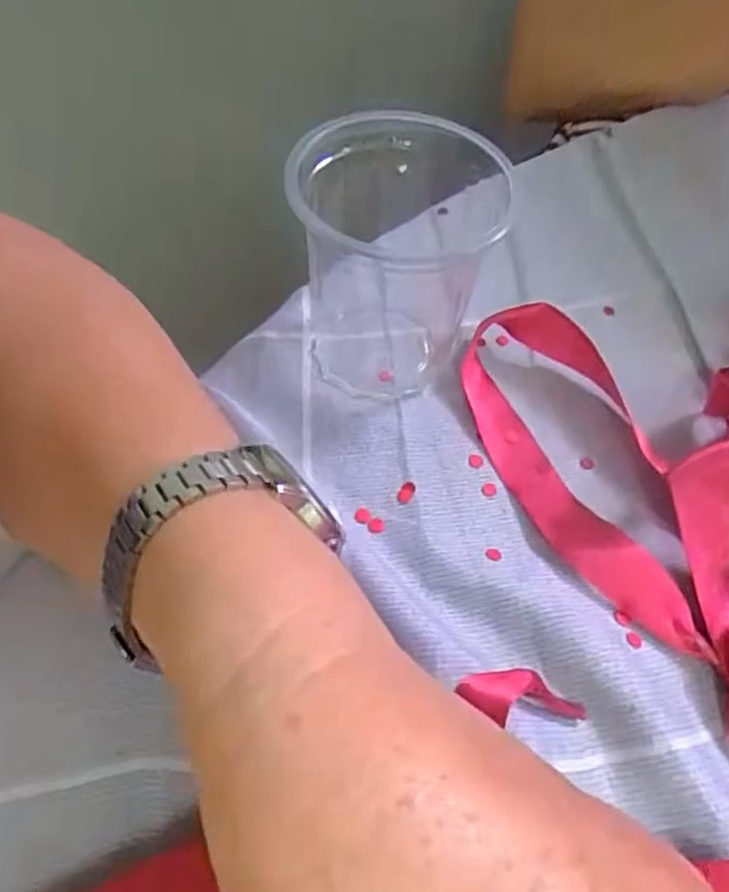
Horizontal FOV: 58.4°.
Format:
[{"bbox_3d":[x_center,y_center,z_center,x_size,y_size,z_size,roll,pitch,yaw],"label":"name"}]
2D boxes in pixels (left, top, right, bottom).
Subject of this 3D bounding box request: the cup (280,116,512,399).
[{"bbox_3d":[0.009,-0.073,0.236,0.072,0.079,0.073,2,55,-3],"label":"cup"}]

